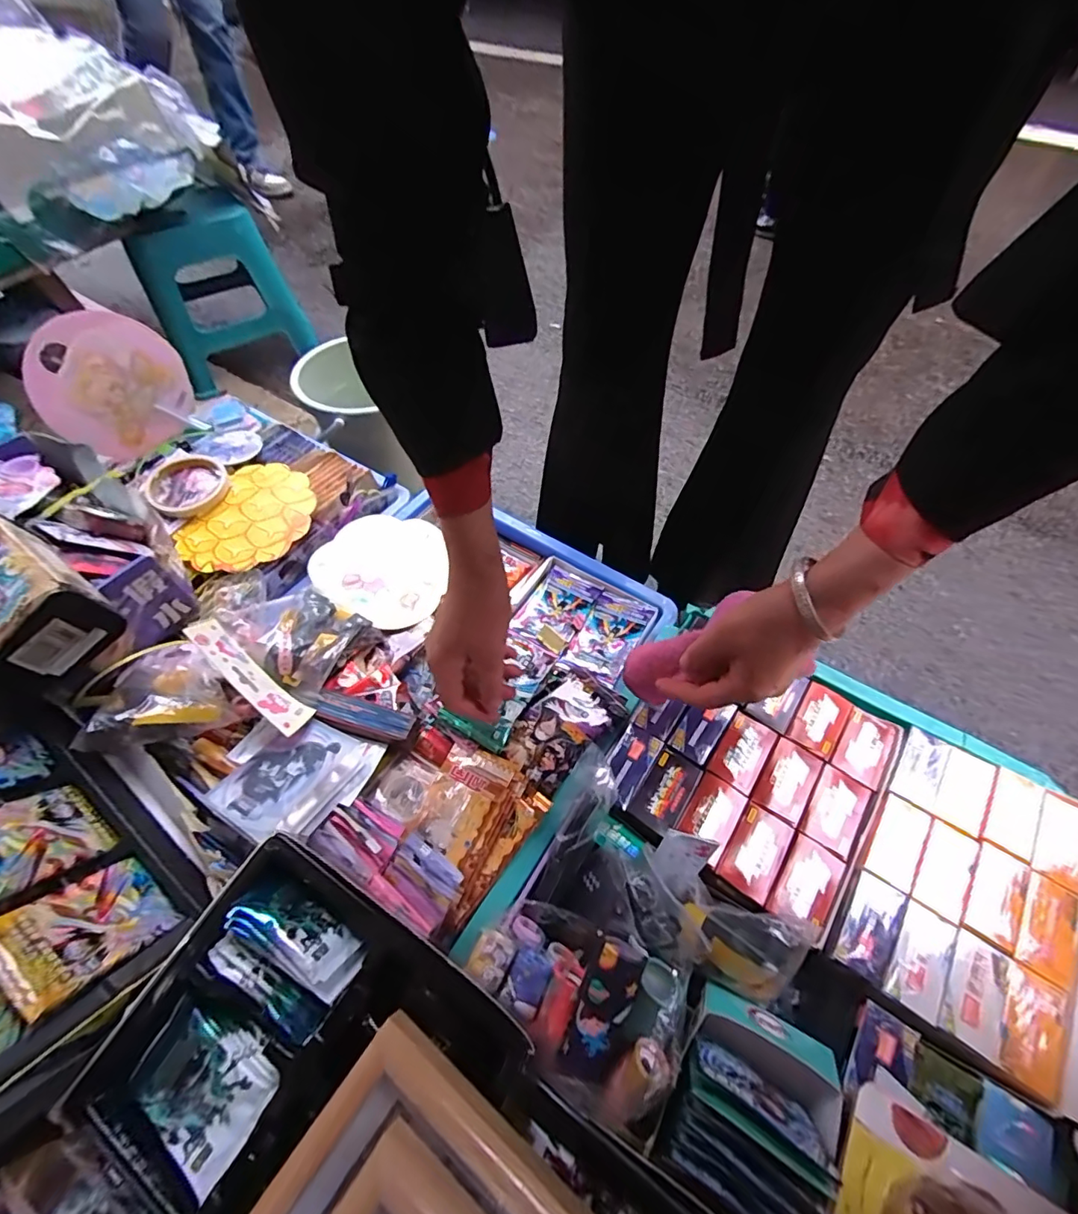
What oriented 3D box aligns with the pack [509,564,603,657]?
[{"bbox_3d":[0.021,0.002,0.616,0.072,0.011,0.111,26,60,17],"label":"pack"}]

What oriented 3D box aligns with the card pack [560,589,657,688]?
[{"bbox_3d":[0.079,0.029,0.587,0.067,0.013,0.118,26,60,17],"label":"card pack"}]

